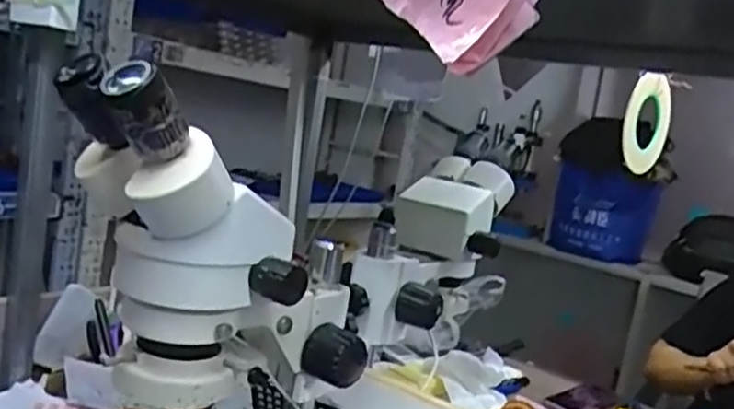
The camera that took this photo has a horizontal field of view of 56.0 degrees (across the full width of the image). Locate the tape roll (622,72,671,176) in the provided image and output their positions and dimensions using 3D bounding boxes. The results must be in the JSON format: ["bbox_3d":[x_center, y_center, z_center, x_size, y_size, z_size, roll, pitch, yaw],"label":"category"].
[{"bbox_3d":[0.404,-0.111,0.999,0.147,0.133,0.016,-45,32,-25],"label":"tape roll"}]

